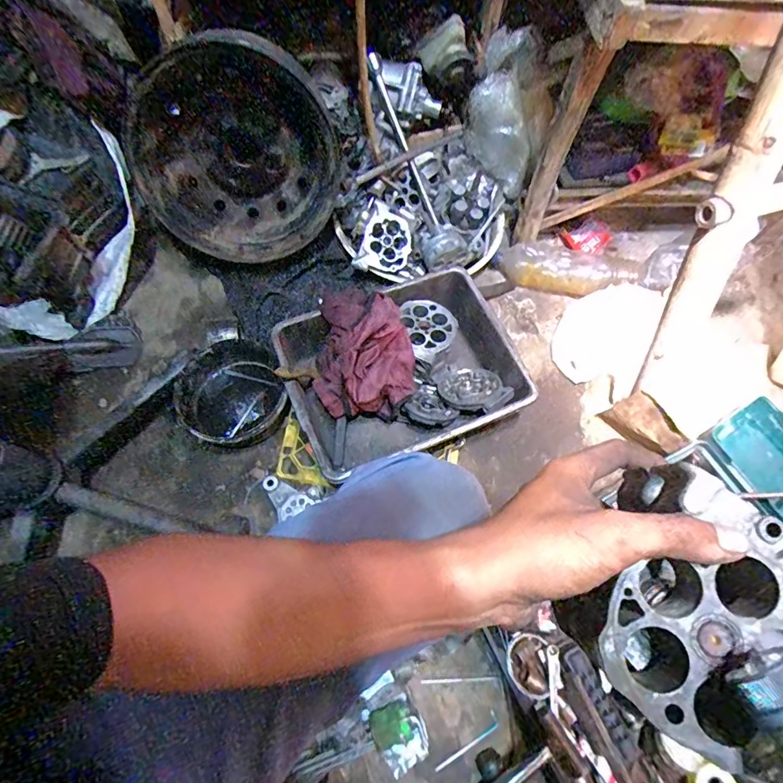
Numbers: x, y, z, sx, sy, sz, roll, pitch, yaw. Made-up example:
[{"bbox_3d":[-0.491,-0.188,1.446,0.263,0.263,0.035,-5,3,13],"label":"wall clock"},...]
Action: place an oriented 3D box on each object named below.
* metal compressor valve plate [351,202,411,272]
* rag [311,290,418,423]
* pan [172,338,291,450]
[{"bbox_3d":[-0.008,-0.304,0.930,0.100,0.023,0.134,23,99,1],"label":"metal compressor valve plate"},{"bbox_3d":[-0.044,-0.053,0.766,0.171,0.162,0.161,-1,67,-3],"label":"rag"},{"bbox_3d":[-0.298,0.012,0.830,0.191,0.073,0.187,1,66,-2],"label":"pan"}]

